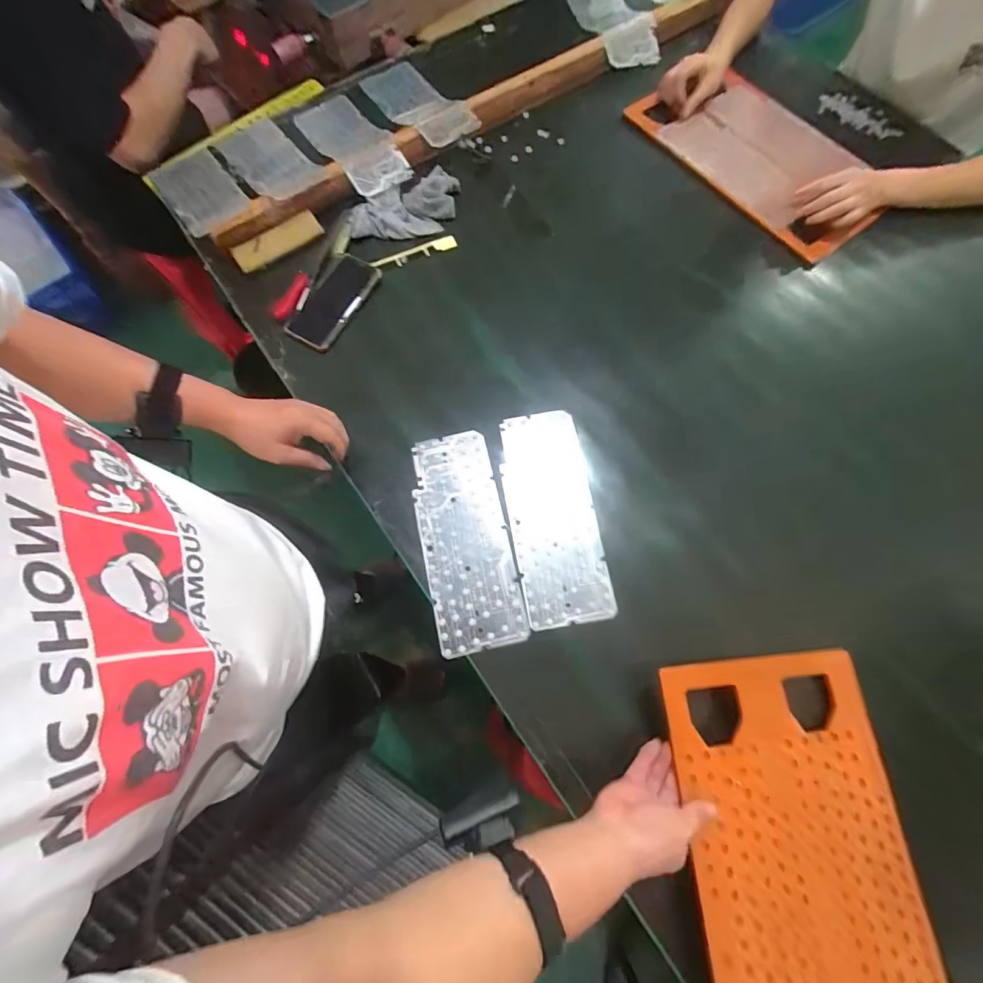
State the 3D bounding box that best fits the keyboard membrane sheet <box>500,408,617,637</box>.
[{"bbox_3d":[0.080,0.027,0.585,0.110,0.005,0.286,-9,72,-2],"label":"keyboard membrane sheet"}]

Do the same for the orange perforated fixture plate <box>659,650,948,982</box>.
[{"bbox_3d":[0.312,0.387,0.425,0.234,0.017,0.420,-1,71,-9],"label":"orange perforated fixture plate"}]

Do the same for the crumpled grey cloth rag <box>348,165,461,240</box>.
[{"bbox_3d":[-0.137,-0.457,0.720,0.192,0.029,0.104,-28,74,-8],"label":"crumpled grey cloth rag"}]

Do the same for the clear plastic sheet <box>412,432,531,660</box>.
[{"bbox_3d":[-0.037,0.058,0.579,0.109,0.012,0.284,-13,72,-2],"label":"clear plastic sheet"}]

